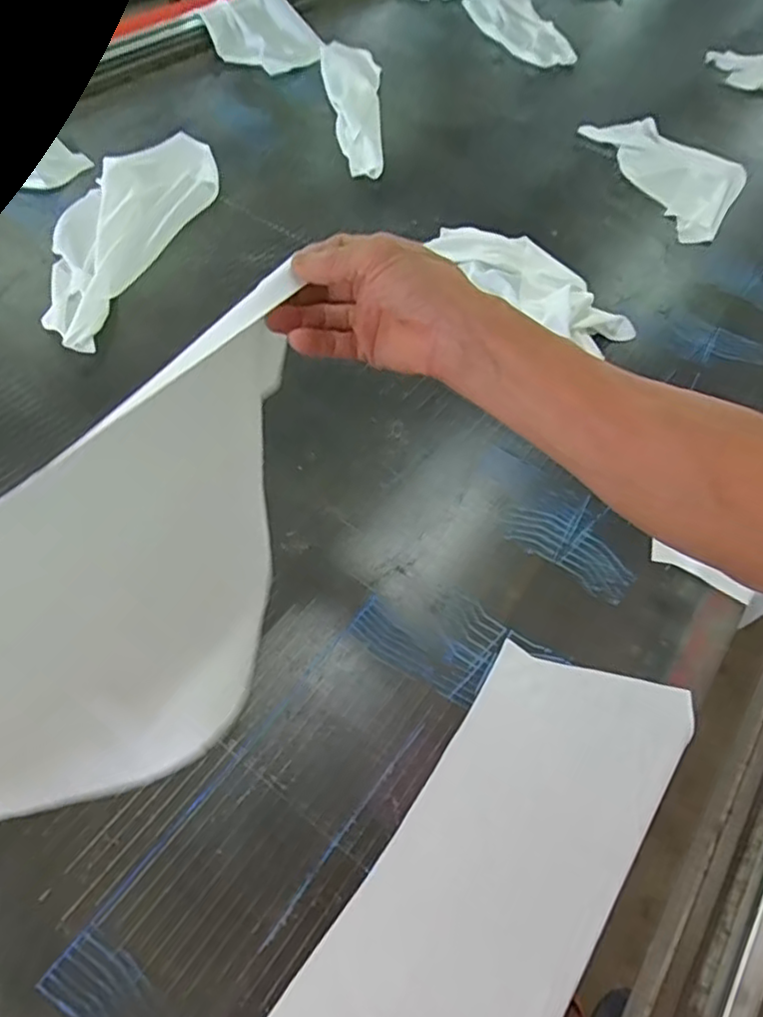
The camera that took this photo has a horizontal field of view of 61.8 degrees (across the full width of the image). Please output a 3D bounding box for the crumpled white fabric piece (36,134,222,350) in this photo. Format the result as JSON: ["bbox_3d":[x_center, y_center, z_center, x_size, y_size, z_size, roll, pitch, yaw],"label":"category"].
[{"bbox_3d":[-0.326,-0.351,0.792,0.152,0.023,0.412,10,56,3],"label":"crumpled white fabric piece"}]

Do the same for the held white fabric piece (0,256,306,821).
[{"bbox_3d":[-0.186,0.061,0.397,0.148,0.186,0.416,28,59,15],"label":"held white fabric piece"}]

